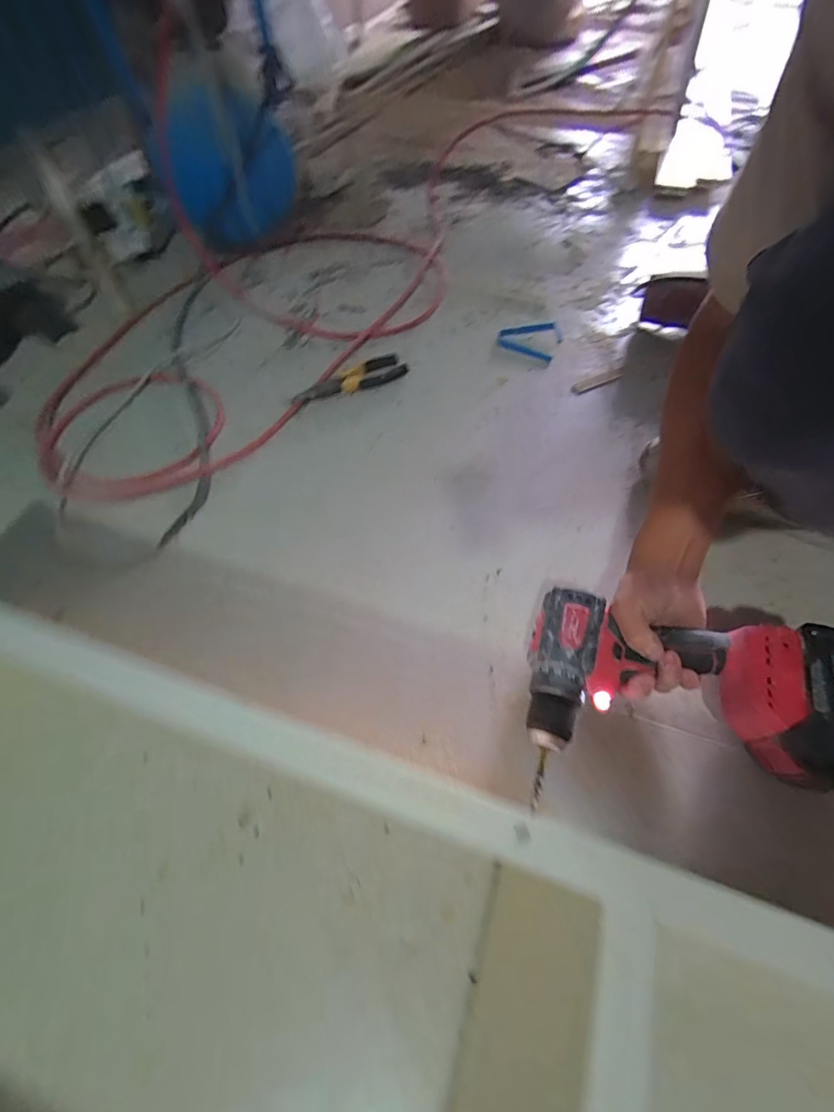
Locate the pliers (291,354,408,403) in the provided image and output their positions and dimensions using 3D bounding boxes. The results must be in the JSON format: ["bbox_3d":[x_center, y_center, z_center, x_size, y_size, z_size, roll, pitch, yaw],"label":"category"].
[{"bbox_3d":[-0.105,-0.276,0.688,0.181,0.016,0.048,-22,61,-12],"label":"pliers"}]

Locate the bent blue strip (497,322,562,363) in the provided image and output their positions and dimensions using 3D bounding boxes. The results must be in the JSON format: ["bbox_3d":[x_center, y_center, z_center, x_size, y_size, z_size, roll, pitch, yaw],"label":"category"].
[{"bbox_3d":[0.191,-0.369,0.752,0.101,0.008,0.105,23,61,14],"label":"bent blue strip"}]

